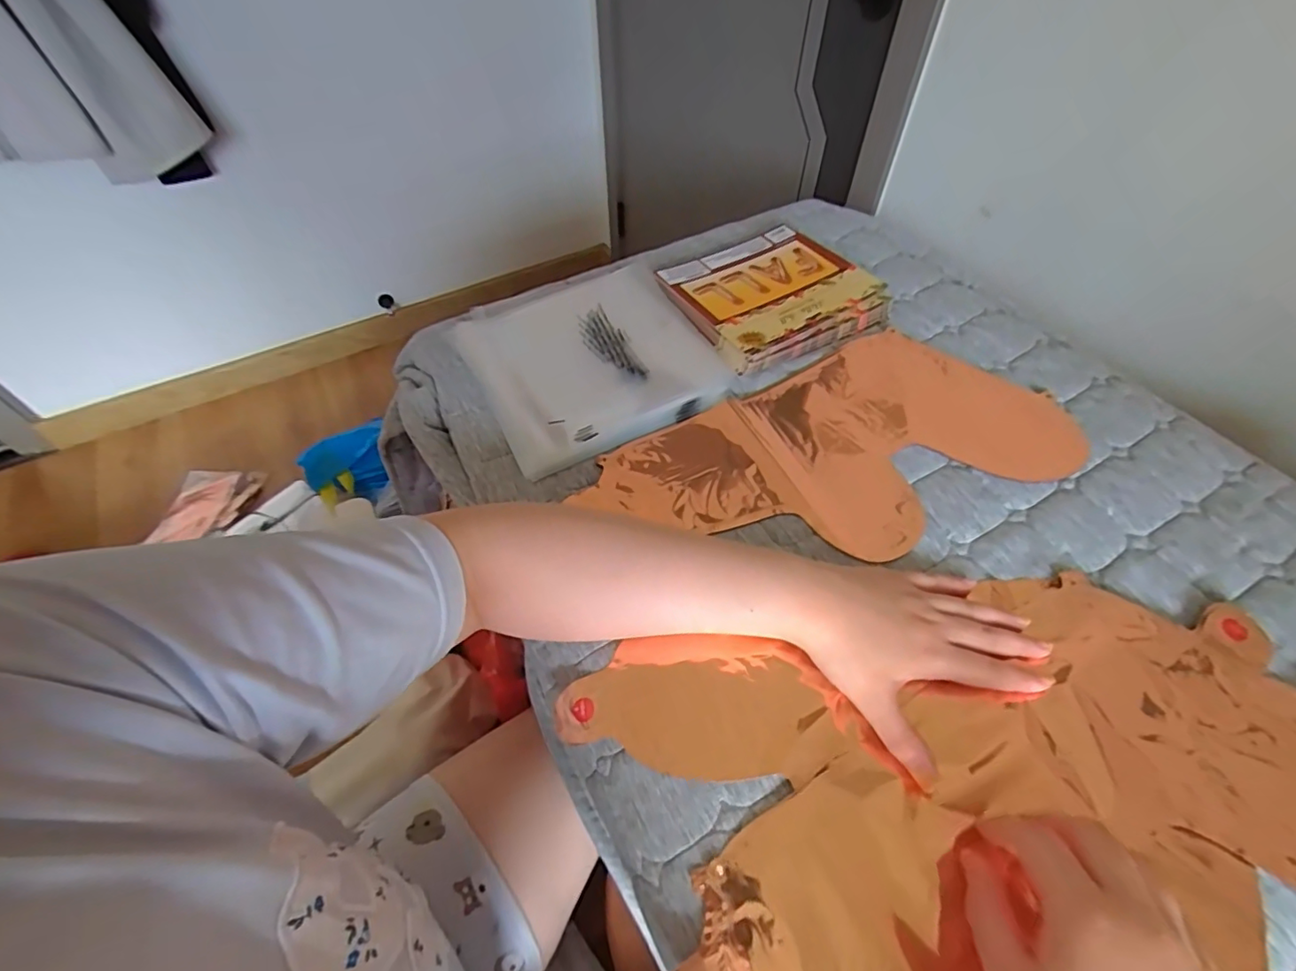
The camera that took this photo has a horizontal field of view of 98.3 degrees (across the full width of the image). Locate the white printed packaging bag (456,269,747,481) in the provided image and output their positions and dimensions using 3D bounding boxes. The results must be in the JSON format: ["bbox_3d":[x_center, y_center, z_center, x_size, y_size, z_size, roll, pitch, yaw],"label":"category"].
[{"bbox_3d":[-0.052,-0.128,0.554,0.222,0.033,0.210,-23,56,-17],"label":"white printed packaging bag"}]

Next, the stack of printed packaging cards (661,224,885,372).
[{"bbox_3d":[0.133,-0.212,0.617,0.213,0.028,0.180,-22,56,-16],"label":"stack of printed packaging cards"}]

